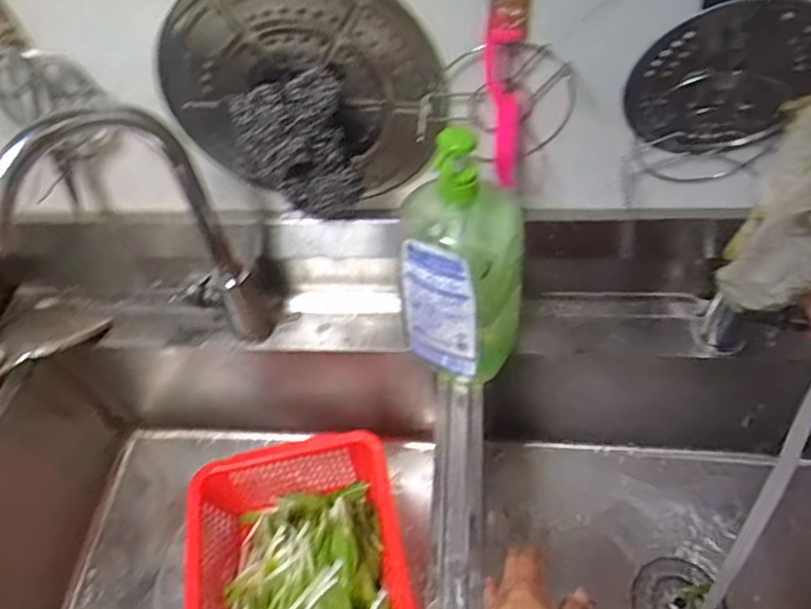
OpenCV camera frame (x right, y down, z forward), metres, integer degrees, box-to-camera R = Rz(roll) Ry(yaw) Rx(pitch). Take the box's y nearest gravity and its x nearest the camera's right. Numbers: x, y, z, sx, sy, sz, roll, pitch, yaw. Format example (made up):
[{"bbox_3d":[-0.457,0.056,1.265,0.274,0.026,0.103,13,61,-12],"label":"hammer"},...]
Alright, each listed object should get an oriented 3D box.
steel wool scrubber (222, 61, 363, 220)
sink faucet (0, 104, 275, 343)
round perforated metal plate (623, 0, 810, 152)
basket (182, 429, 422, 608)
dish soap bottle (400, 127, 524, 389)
[{"bbox_3d":[-0.100,-0.145,0.614,0.111,0.144,0.057,-8,54,-2],"label":"steel wool scrubber"},{"bbox_3d":[-0.259,-0.043,0.635,0.189,0.339,0.066,-30,58,-17],"label":"sink faucet"},{"bbox_3d":[0.270,-0.188,0.528,0.153,0.169,0.020,17,67,-25],"label":"round perforated metal plate"},{"bbox_3d":[-0.127,0.344,0.777,0.263,0.108,0.345,-11,55,-4],"label":"basket"},{"bbox_3d":[0.064,-0.036,0.614,0.087,0.274,0.108,35,64,25],"label":"dish soap bottle"}]

